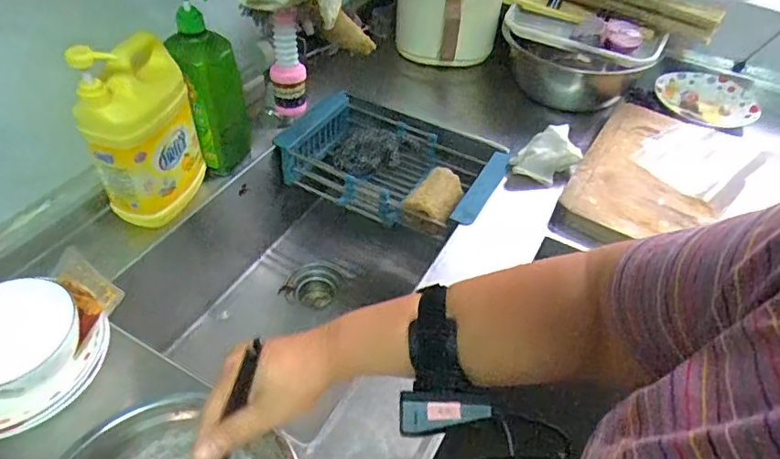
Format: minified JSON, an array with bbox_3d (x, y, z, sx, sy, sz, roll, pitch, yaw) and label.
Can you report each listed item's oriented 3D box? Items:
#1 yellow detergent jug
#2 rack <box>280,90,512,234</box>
[{"bbox_3d":[-0.322,-0.138,0.688,0.079,0.238,0.135,9,47,4],"label":"yellow detergent jug"},{"bbox_3d":[0.007,-0.118,0.938,0.370,0.084,0.215,25,50,19],"label":"rack"}]

